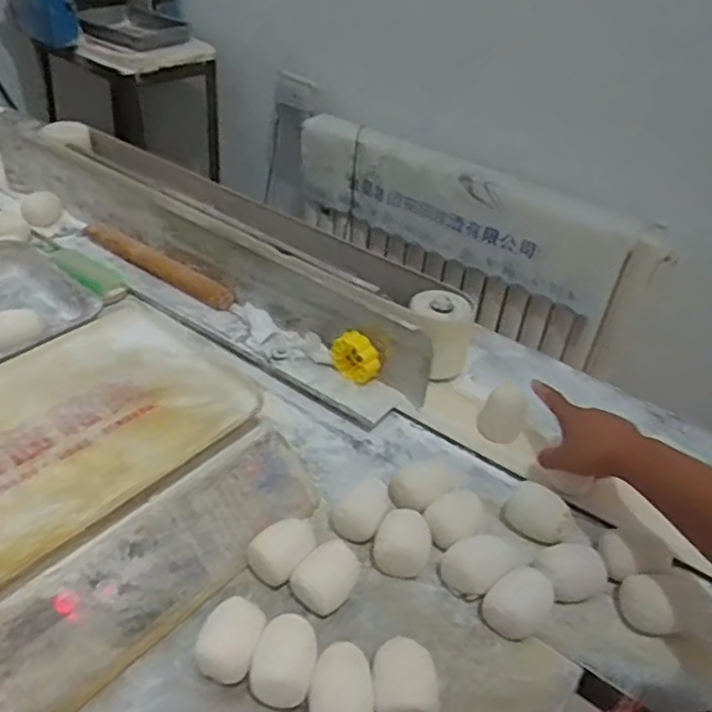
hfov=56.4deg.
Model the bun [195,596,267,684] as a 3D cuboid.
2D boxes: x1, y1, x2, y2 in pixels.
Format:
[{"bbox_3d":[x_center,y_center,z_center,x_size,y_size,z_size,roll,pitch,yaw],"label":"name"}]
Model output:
[{"bbox_3d":[-0.103,0.237,0.551,0.045,0.042,0.058,14,39,8],"label":"bun"}]

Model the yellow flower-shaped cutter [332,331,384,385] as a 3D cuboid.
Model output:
[{"bbox_3d":[0.000,0.002,0.823,0.063,0.068,0.018,21,41,16],"label":"yellow flower-shaped cutter"}]

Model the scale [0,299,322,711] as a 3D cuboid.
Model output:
[{"bbox_3d":[-0.257,0.112,0.632,0.316,0.097,0.336,32,45,28],"label":"scale"}]

